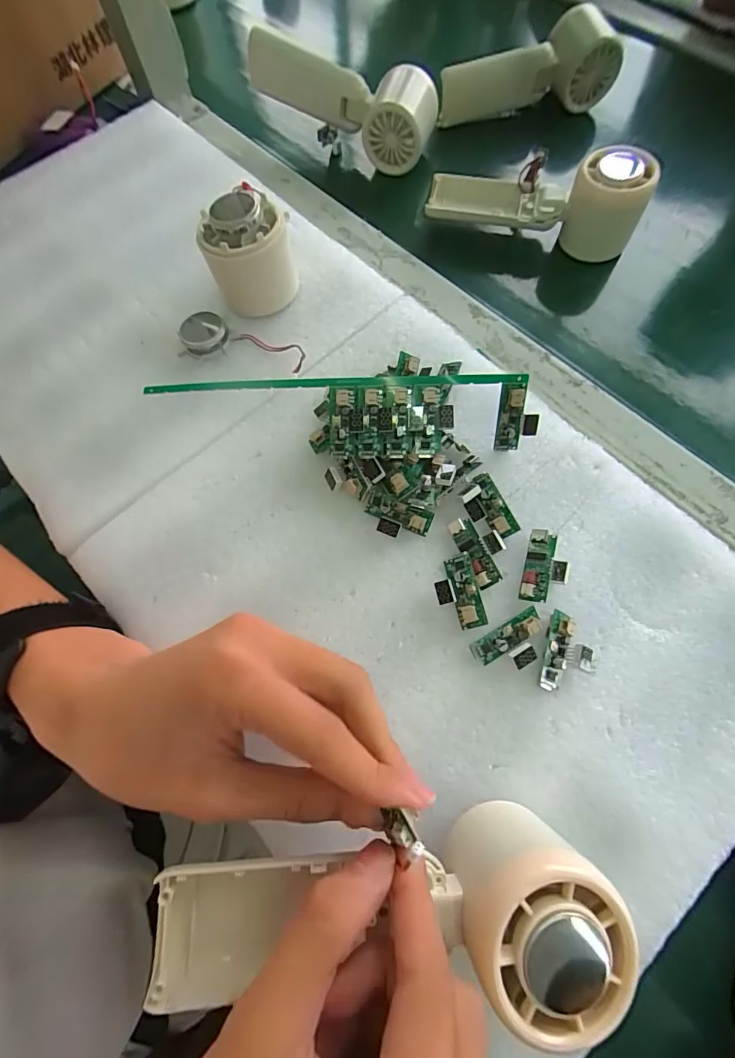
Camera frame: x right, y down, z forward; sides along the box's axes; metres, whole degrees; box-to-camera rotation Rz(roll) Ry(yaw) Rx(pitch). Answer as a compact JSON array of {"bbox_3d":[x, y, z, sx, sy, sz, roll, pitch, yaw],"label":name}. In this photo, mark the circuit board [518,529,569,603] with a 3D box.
[{"bbox_3d":[0.095,0.021,0.236,0.022,0.010,0.039,14,74,7],"label":"circuit board"}]

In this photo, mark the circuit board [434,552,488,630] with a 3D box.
[{"bbox_3d":[0.047,0.034,0.230,0.022,0.009,0.037,-15,73,-2],"label":"circuit board"}]

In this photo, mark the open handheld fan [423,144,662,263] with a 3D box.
[{"bbox_3d":[0.129,-0.265,0.341,0.158,0.066,0.048,15,70,3],"label":"open handheld fan"}]

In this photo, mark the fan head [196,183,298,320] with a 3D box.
[{"bbox_3d":[-0.077,-0.178,0.285,0.054,0.056,0.051,-22,72,-5],"label":"fan head"}]

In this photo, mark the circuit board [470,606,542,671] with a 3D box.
[{"bbox_3d":[0.074,0.059,0.222,0.038,0.009,0.022,-29,74,-7],"label":"circuit board"}]

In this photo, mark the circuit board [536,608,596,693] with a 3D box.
[{"bbox_3d":[0.103,0.063,0.222,0.026,0.010,0.038,14,74,7],"label":"circuit board"}]

